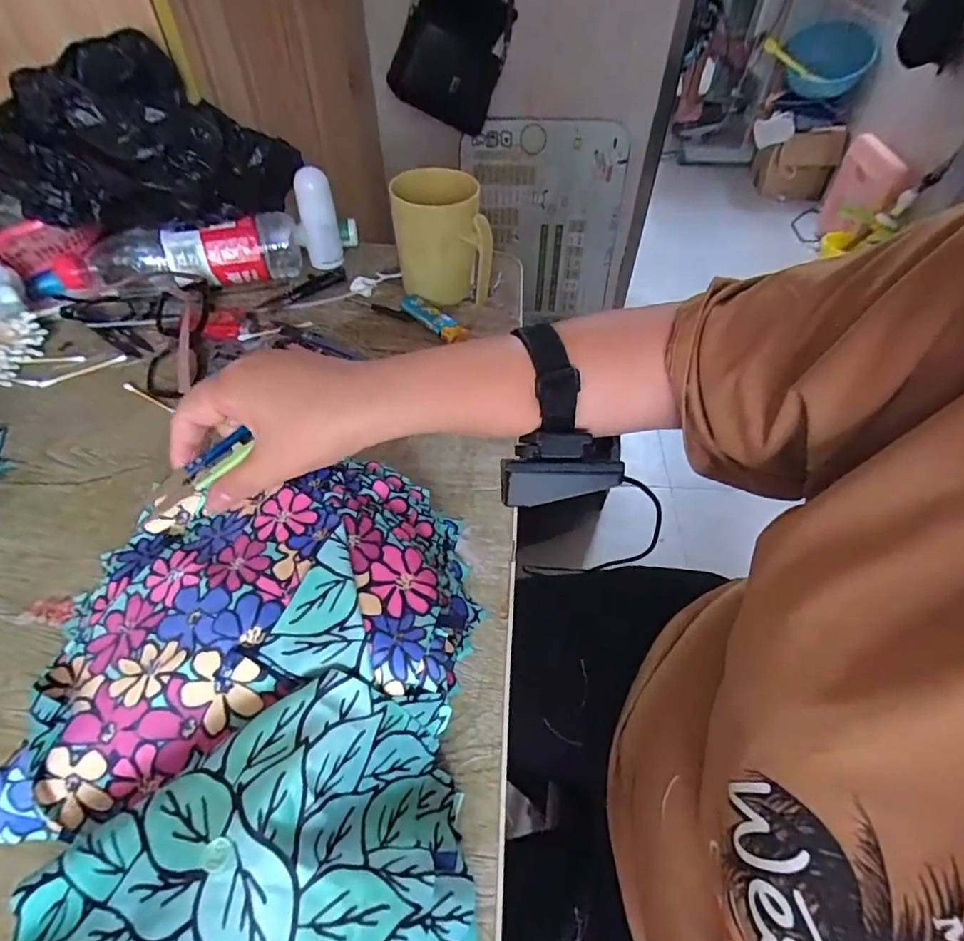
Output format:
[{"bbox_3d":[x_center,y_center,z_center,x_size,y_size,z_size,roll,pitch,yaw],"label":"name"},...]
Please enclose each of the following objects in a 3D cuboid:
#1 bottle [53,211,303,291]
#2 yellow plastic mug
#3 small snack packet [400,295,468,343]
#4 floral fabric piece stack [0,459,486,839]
[{"bbox_3d":[-0.296,-0.210,0.530,0.220,0.063,0.074,-15,54,-15],"label":"bottle"},{"bbox_3d":[-0.041,-0.226,0.529,0.088,0.103,0.092,-5,51,-7],"label":"yellow plastic mug"},{"bbox_3d":[-0.051,-0.152,0.527,0.024,0.015,0.086,-37,62,-28],"label":"small snack packet"},{"bbox_3d":[-0.115,0.081,0.291,0.228,0.086,0.149,-8,52,-10],"label":"floral fabric piece stack"}]

